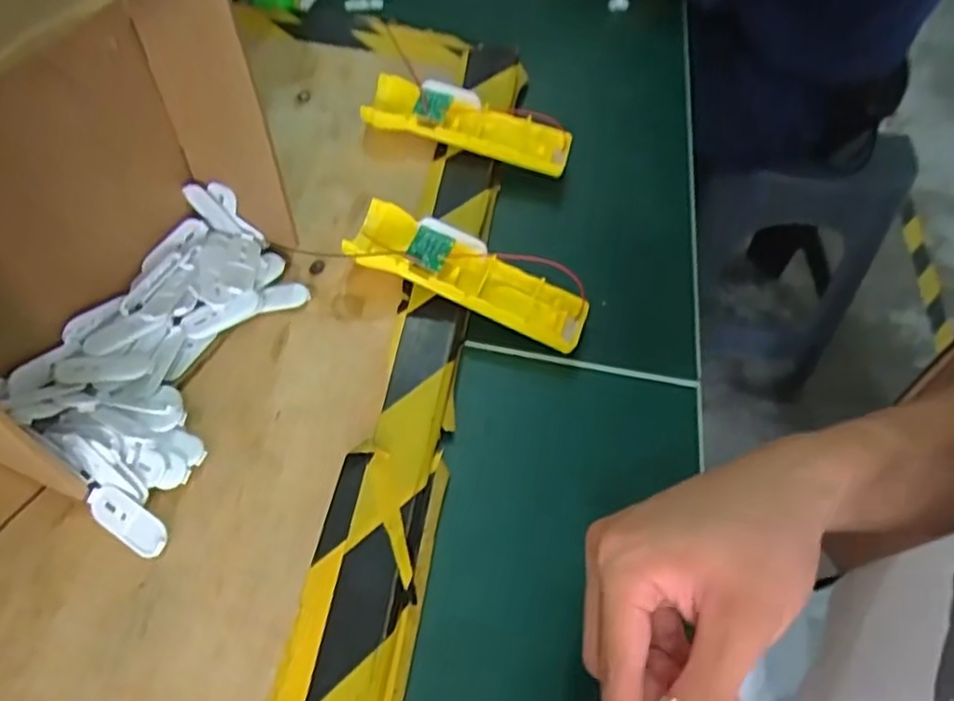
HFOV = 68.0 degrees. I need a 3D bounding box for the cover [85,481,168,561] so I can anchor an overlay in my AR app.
[{"bbox_3d":[-0.177,0.087,0.360,0.049,0.005,0.020,30,83,15],"label":"cover"}]

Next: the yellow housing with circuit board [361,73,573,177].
[{"bbox_3d":[-0.009,-0.178,0.560,0.162,0.038,0.048,16,54,7],"label":"yellow housing with circuit board"}]

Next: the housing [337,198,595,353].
[{"bbox_3d":[-0.003,-0.050,0.465,0.158,0.021,0.046,25,55,-3],"label":"housing"}]

